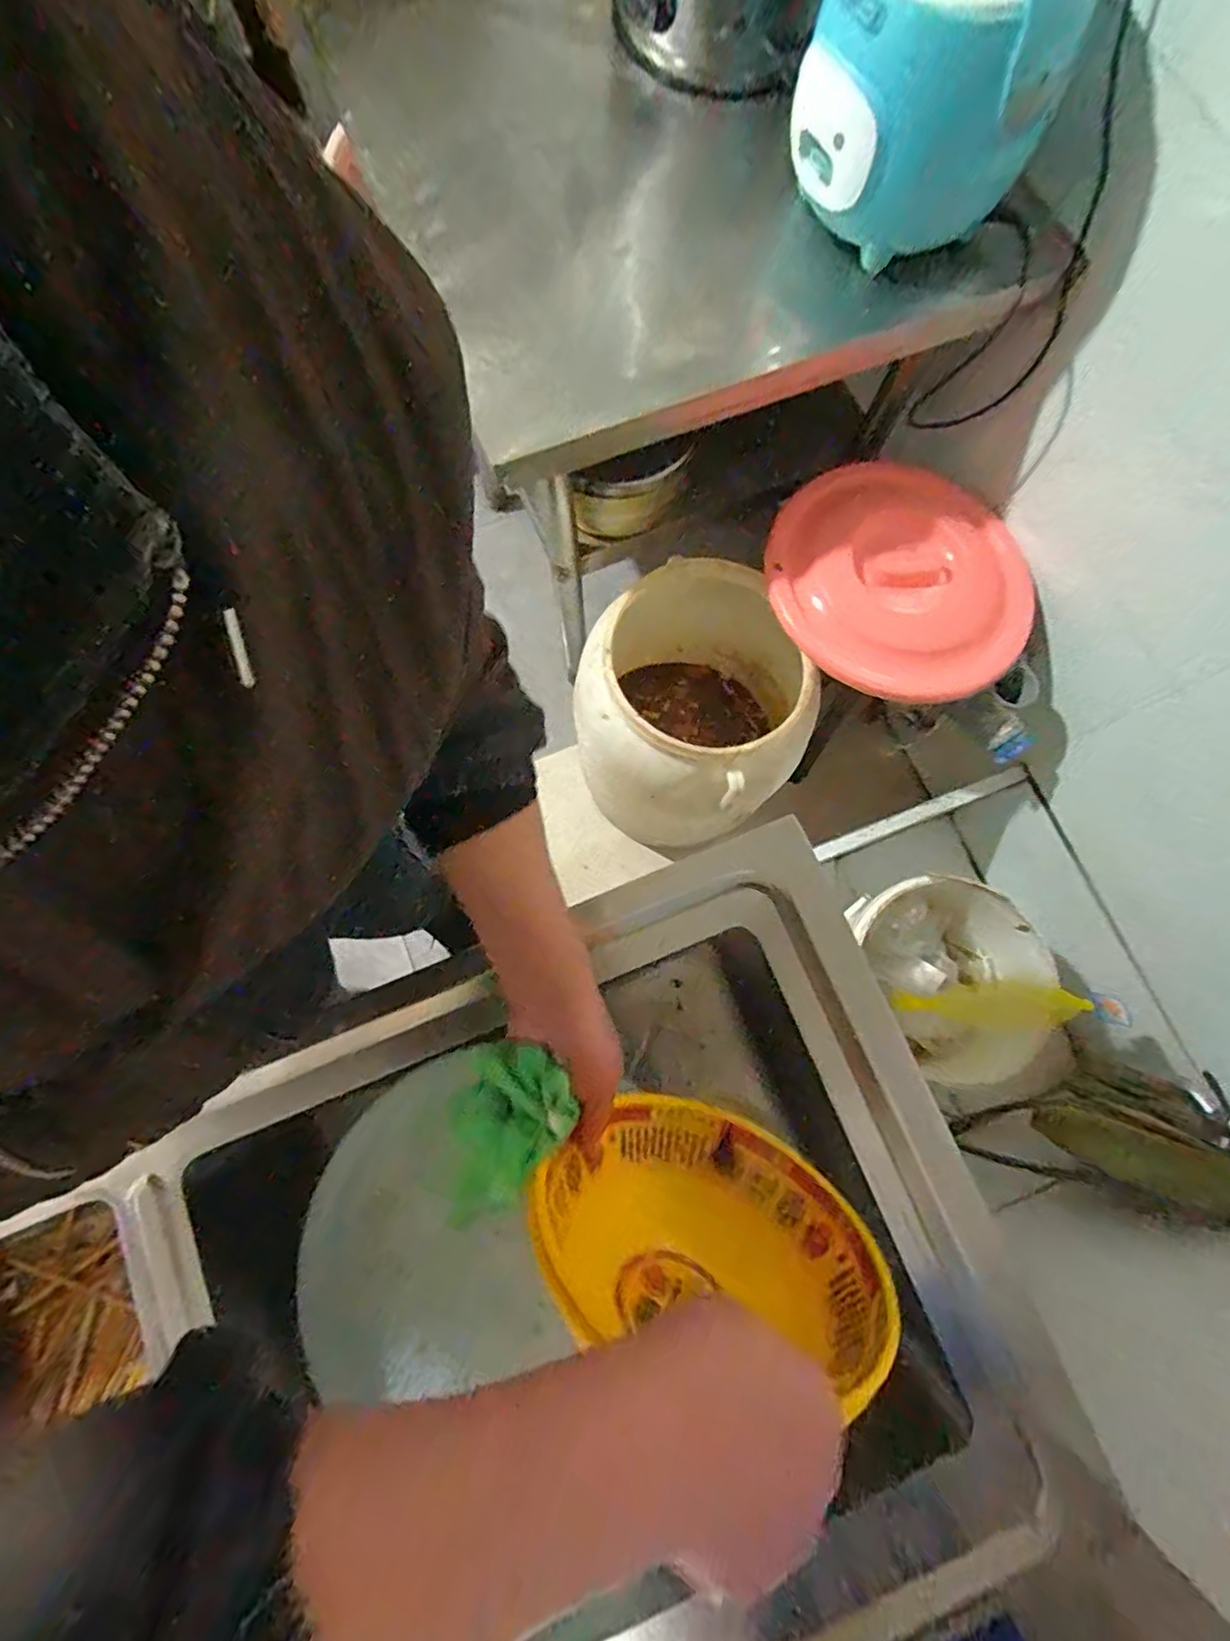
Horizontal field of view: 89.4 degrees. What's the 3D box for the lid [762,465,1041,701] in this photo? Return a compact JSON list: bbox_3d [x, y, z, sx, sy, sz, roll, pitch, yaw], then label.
[{"bbox_3d":[0.392,-0.333,0.850,0.345,0.059,0.336,0,78,0],"label":"lid"}]

